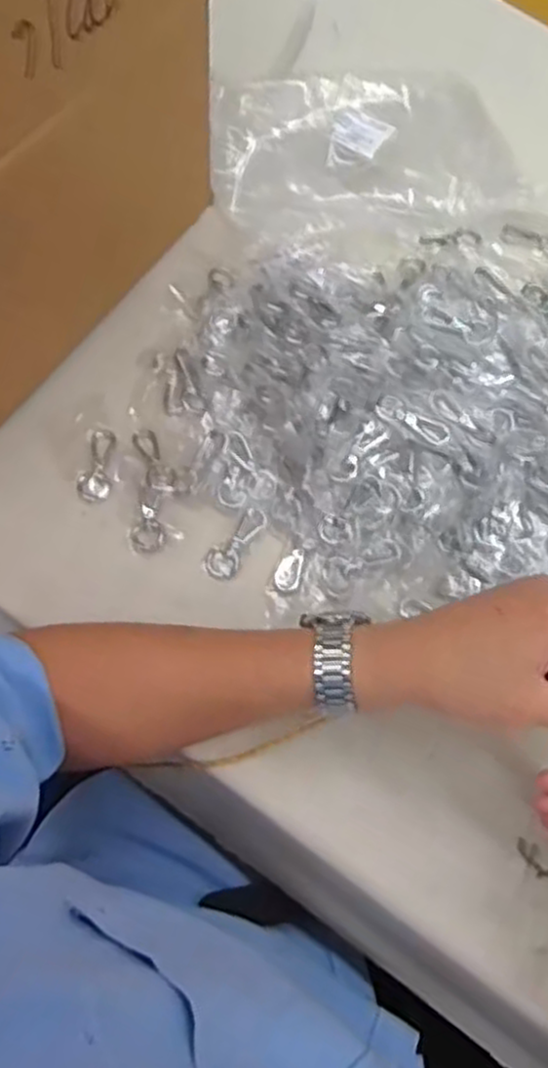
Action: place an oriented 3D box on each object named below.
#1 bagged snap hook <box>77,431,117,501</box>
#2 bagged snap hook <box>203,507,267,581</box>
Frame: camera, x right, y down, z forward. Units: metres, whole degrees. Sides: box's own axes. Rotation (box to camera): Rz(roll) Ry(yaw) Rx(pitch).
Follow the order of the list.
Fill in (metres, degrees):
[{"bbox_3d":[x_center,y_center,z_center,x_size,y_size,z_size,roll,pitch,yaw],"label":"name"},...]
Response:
[{"bbox_3d":[-0.131,-0.052,0.572,0.023,0.004,0.058,10,68,2],"label":"bagged snap hook"},{"bbox_3d":[-0.028,0.006,0.551,0.024,0.004,0.058,31,70,10],"label":"bagged snap hook"}]

